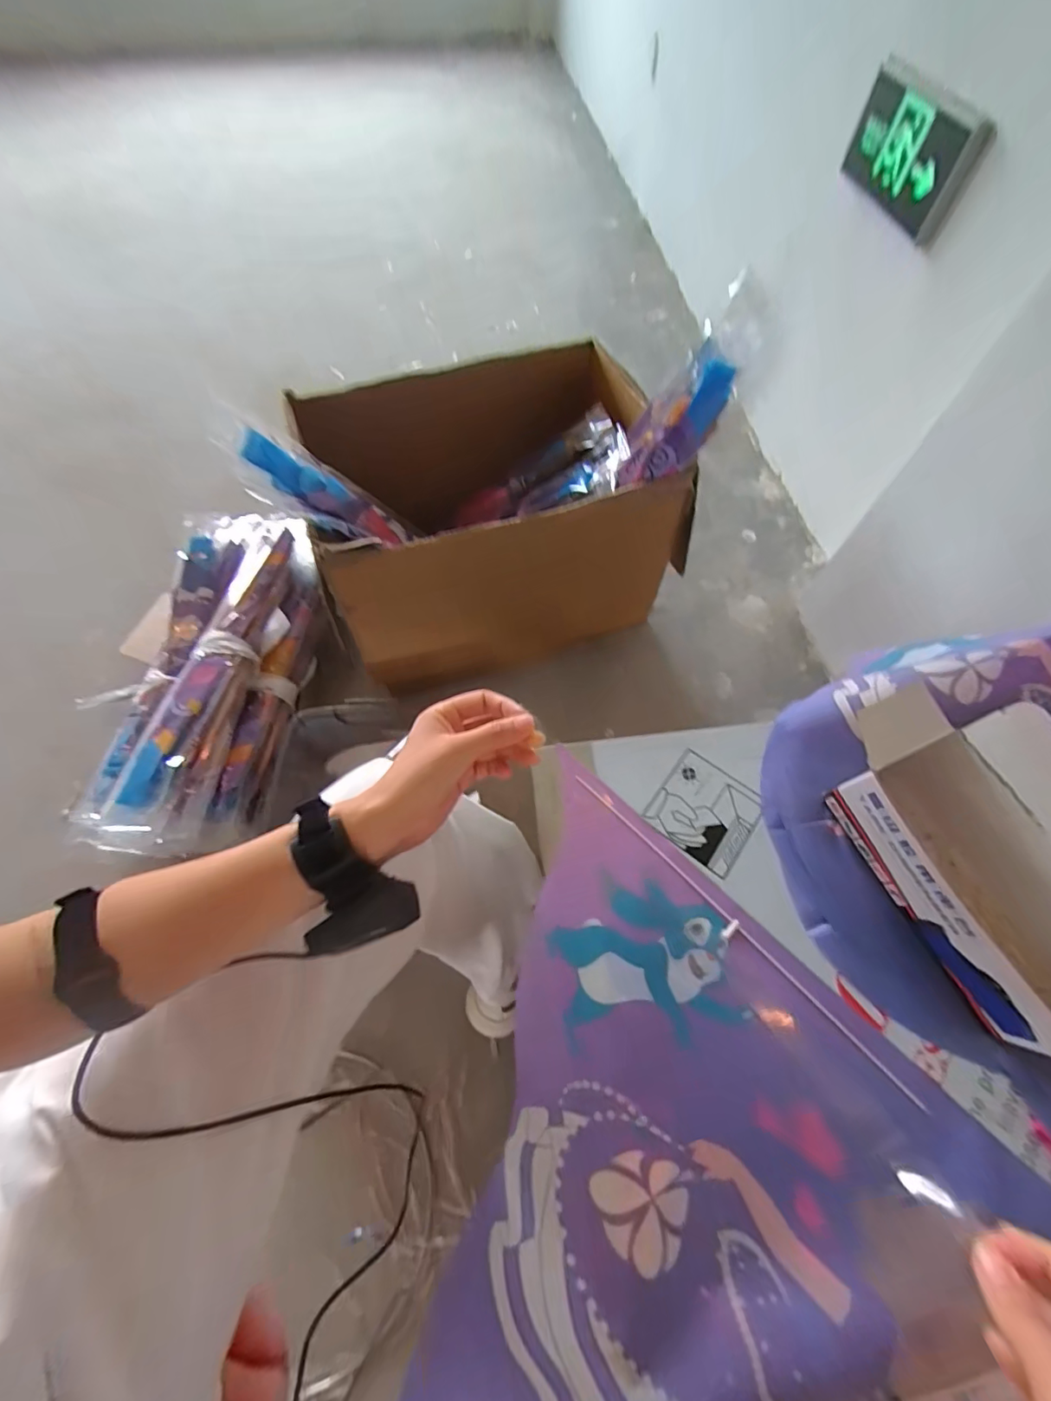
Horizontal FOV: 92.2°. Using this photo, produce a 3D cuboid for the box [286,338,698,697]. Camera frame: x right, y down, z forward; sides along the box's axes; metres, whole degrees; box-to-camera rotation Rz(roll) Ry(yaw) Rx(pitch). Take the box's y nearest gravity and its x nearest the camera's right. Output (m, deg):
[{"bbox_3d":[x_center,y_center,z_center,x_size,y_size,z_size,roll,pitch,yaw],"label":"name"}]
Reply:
[{"bbox_3d":[-0.056,-0.352,0.971,0.620,0.309,0.474,-17,63,-9],"label":"box"}]

